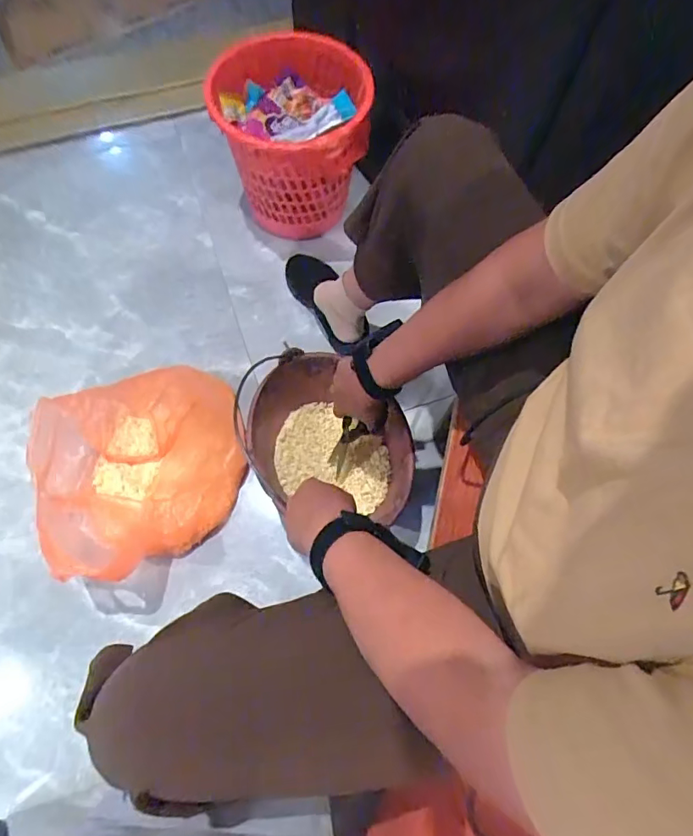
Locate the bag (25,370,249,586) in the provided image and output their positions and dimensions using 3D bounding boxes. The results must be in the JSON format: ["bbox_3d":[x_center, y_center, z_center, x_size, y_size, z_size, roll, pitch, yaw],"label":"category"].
[{"bbox_3d":[-0.303,0.078,0.745,0.290,0.204,0.246,-27,73,-11],"label":"bag"}]

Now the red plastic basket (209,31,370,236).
[{"bbox_3d":[-0.101,-0.511,0.922,0.259,0.271,0.309,-4,70,-4],"label":"red plastic basket"}]

